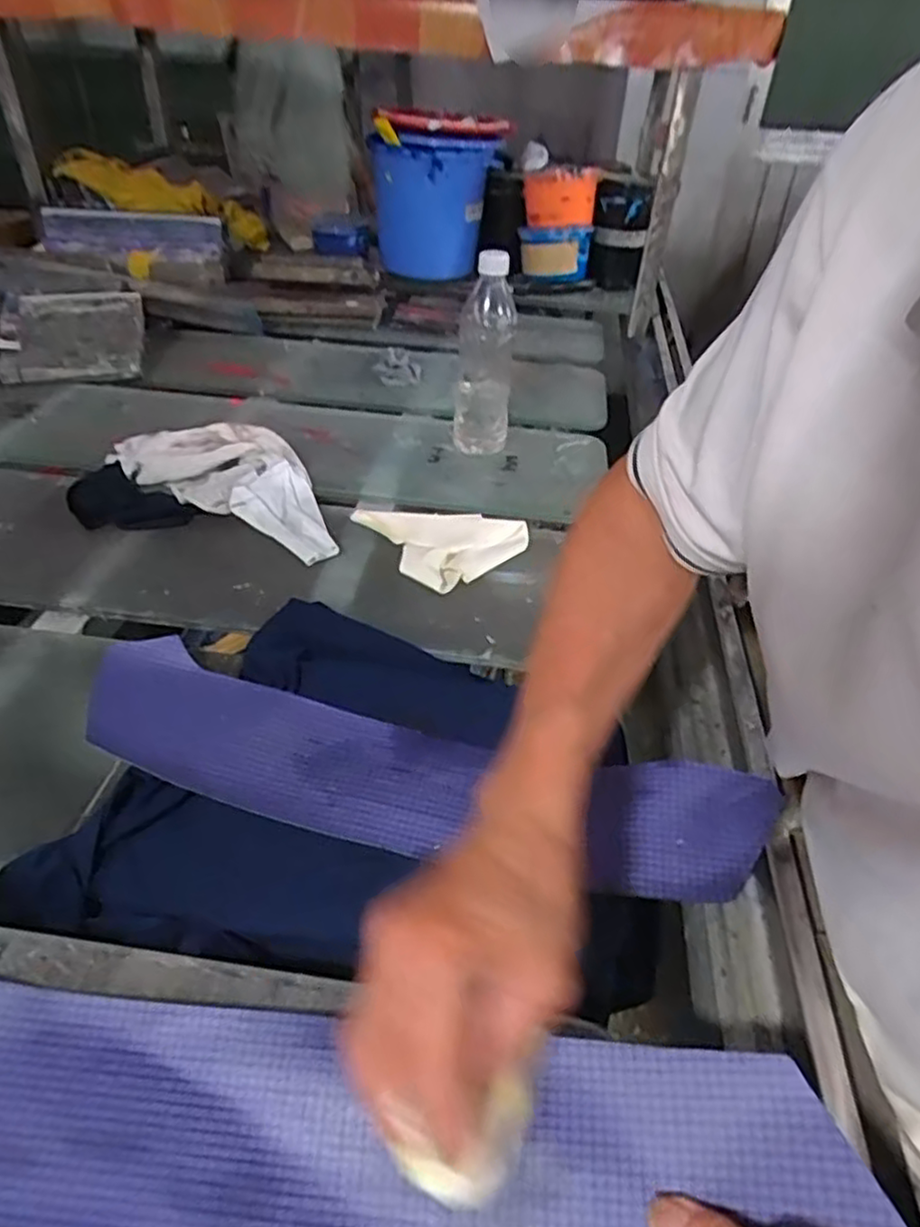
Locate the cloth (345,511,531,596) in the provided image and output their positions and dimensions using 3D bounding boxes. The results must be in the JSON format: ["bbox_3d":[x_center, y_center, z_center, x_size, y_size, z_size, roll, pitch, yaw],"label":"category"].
[{"bbox_3d":[-0.015,-0.082,0.675,0.129,0.021,0.140,-26,48,-29],"label":"cloth"}]

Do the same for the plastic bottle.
[{"bbox_3d":[0.027,-0.275,0.765,0.056,0.209,0.060,1,41,-2],"label":"plastic bottle"}]

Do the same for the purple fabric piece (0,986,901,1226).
[{"bbox_3d":[-0.067,0.214,0.296,0.429,0.043,0.093,-1,40,5],"label":"purple fabric piece"}]

